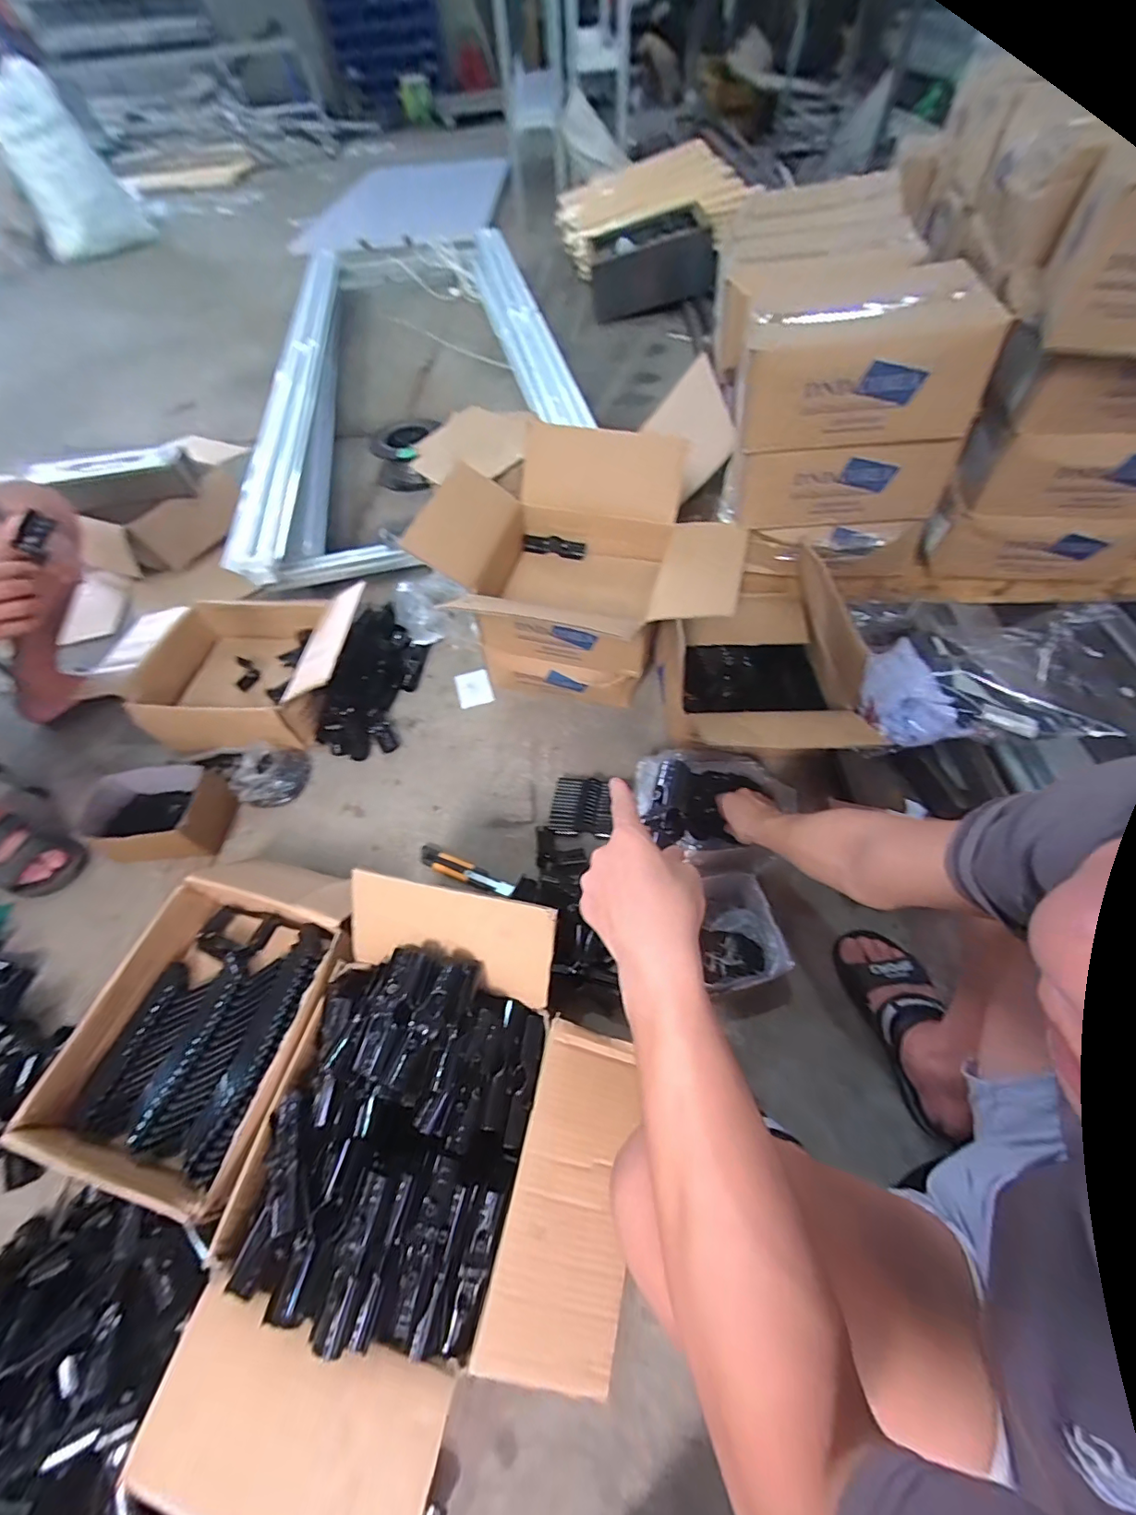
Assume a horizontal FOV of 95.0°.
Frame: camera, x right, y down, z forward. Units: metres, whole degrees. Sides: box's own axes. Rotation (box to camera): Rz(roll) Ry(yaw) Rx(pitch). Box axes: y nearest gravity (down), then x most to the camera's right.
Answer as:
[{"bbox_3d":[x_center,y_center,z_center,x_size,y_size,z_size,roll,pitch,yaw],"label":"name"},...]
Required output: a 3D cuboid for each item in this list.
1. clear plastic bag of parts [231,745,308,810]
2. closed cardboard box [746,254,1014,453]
[{"bbox_3d":[-0.571,0.027,1.005,0.107,0.059,0.132,15,58,13],"label":"clear plastic bag of parts"},{"bbox_3d":[0.435,-0.620,0.809,0.319,0.150,0.261,2,56,5],"label":"closed cardboard box"}]

